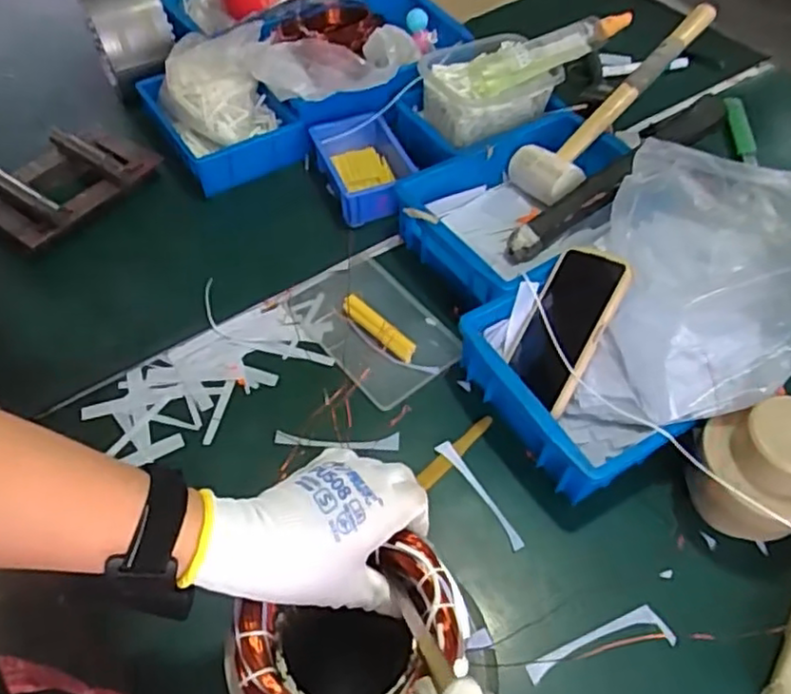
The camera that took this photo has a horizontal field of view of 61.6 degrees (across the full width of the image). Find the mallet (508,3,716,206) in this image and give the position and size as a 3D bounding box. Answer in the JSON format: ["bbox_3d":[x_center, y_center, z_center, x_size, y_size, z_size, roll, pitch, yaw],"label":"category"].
[{"bbox_3d":[0.261,-0.286,0.790,0.305,0.049,0.097,-44,63,0],"label":"mallet"}]

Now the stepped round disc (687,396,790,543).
[{"bbox_3d":[0.302,0.111,0.561,0.094,0.130,0.090,0,54,0],"label":"stepped round disc"}]

